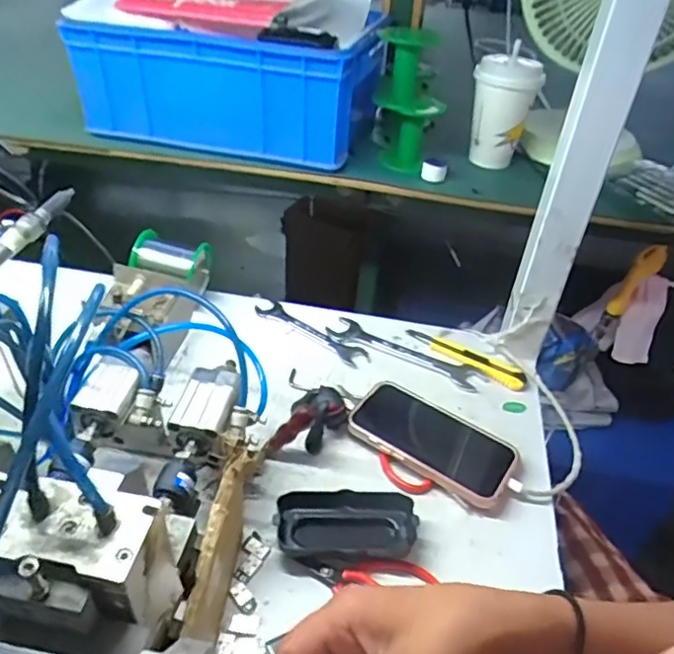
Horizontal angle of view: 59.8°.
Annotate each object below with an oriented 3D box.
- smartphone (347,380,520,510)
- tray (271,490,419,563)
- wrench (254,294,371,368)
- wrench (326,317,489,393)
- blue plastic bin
[{"bbox_3d":[0.090,0.102,0.545,0.154,0.014,0.086,27,41,25],"label":"smartphone"},{"bbox_3d":[0.007,0.161,0.469,0.109,0.026,0.050,2,39,-4],"label":"tray"},{"bbox_3d":[-0.034,0.001,0.672,0.160,0.004,0.030,29,45,26],"label":"wrench"},{"bbox_3d":[0.075,0.029,0.648,0.177,0.007,0.036,23,43,20],"label":"wrench"},{"bbox_3d":[-0.115,-0.319,0.725,0.330,0.119,0.221,12,40,9],"label":"blue plastic bin"}]

